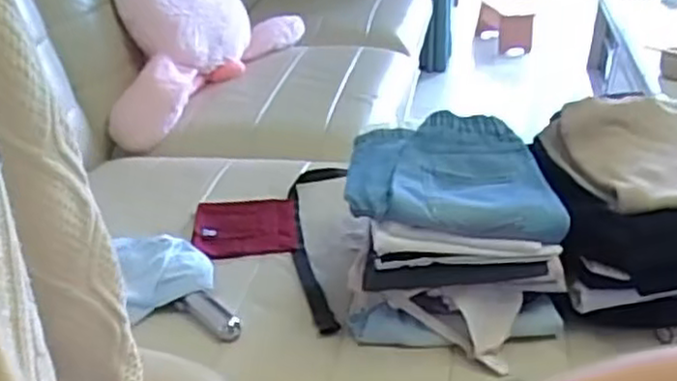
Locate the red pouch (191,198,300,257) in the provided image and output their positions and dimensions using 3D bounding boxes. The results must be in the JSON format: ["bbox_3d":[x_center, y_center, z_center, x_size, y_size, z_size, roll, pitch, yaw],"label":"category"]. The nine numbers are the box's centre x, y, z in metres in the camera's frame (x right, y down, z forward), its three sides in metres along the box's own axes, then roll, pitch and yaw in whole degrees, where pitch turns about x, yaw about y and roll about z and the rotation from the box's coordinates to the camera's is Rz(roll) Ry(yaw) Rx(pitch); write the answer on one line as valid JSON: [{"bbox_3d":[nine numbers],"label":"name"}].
[{"bbox_3d":[-0.161,0.058,1.249,0.171,0.015,0.167,-3,27,-7],"label":"red pouch"}]

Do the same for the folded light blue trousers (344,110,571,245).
[{"bbox_3d":[0.153,-0.024,0.990,0.270,0.082,0.210,-1,27,-4],"label":"folded light blue trousers"}]

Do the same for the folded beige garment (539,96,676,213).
[{"bbox_3d":[0.444,-0.057,1.018,0.197,0.106,0.226,-8,28,-17],"label":"folded beige garment"}]

